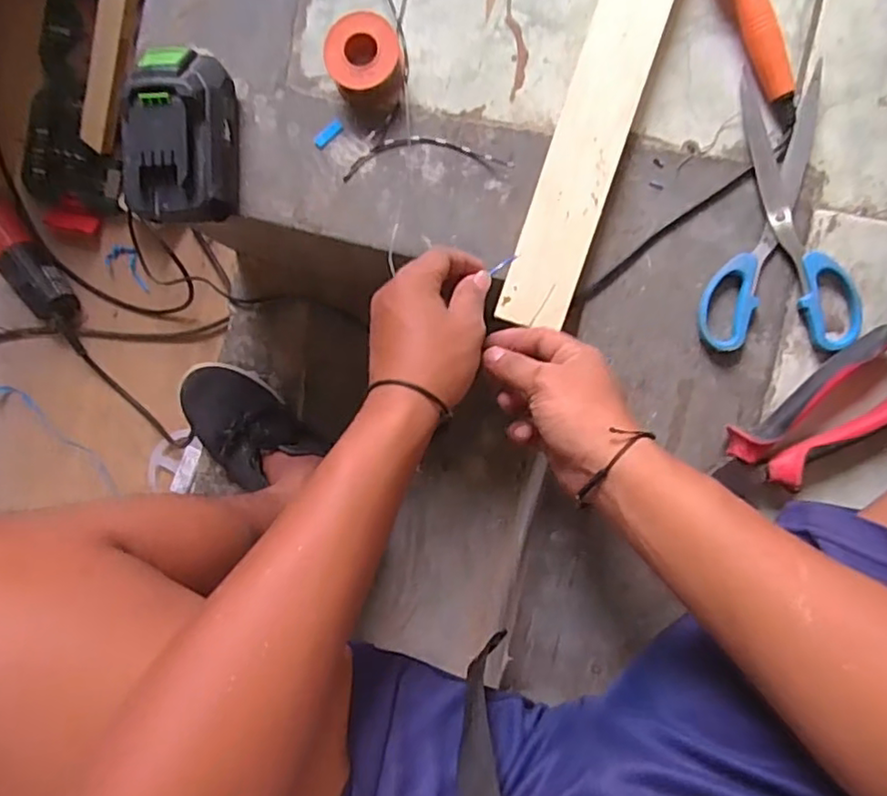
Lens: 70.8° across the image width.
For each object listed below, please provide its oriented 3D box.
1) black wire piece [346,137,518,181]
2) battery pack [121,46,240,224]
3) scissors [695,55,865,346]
[{"bbox_3d":[-0.013,-0.187,0.481,0.130,0.005,0.029,-2,91,8],"label":"black wire piece"},{"bbox_3d":[-0.204,-0.203,0.483,0.078,0.053,0.127,0,91,8],"label":"battery pack"},{"bbox_3d":[0.235,-0.132,0.445,0.104,0.013,0.193,-2,91,8],"label":"scissors"}]

